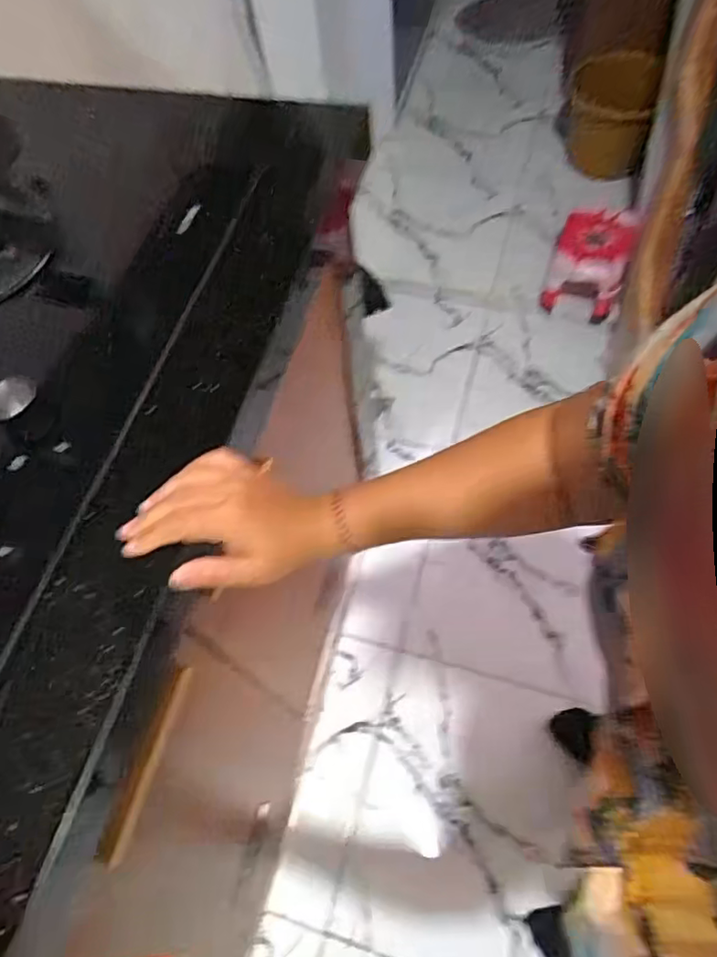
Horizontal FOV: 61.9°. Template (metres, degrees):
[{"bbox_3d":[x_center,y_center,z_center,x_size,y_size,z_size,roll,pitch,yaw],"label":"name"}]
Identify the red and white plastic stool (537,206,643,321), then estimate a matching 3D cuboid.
[{"bbox_3d":[0.590,-0.545,1.542,0.173,0.191,0.247,17,64,14],"label":"red and white plastic stool"}]

